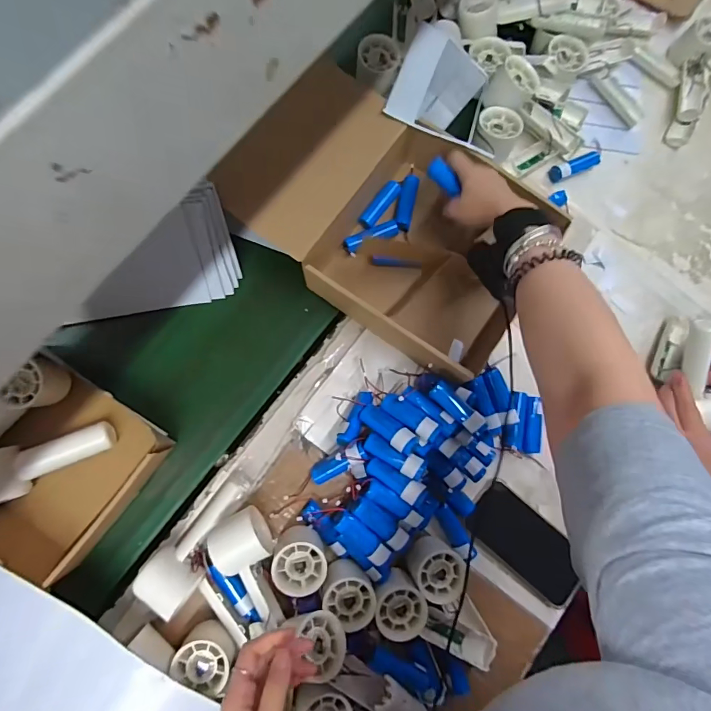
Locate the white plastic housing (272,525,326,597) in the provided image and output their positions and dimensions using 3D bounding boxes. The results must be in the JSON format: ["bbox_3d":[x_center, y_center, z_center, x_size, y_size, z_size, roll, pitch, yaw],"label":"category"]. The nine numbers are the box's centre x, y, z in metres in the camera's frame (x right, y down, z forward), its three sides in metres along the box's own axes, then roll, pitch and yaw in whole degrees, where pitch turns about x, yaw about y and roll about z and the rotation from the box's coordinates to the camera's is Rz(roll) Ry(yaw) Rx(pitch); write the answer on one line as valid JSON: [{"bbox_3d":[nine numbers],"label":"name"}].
[{"bbox_3d":[-0.062,0.231,0.471,0.056,0.053,0.057,-9,83,-7],"label":"white plastic housing"}]

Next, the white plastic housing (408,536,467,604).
[{"bbox_3d":[0.093,0.248,0.489,0.056,0.052,0.055,1,82,-6],"label":"white plastic housing"}]

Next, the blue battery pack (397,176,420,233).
[{"bbox_3d":[0.070,-0.206,0.567,0.020,0.017,0.077,12,83,-4],"label":"blue battery pack"}]

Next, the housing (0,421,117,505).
[{"bbox_3d":[-0.347,0.120,0.467,0.138,0.056,0.058,-18,84,-8],"label":"housing"}]

